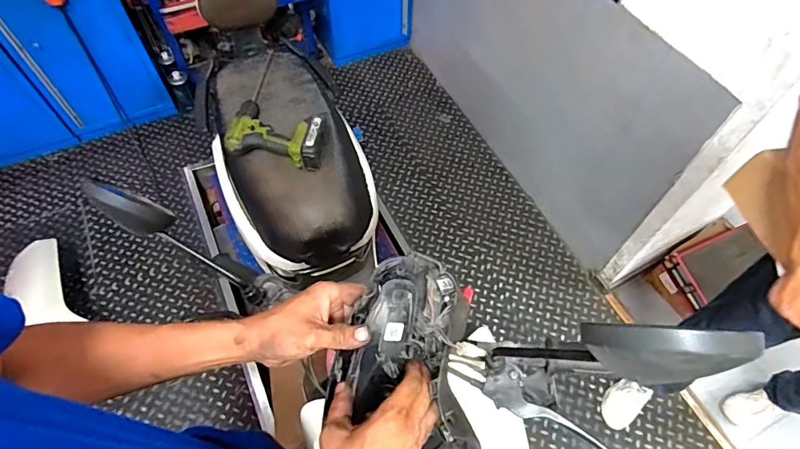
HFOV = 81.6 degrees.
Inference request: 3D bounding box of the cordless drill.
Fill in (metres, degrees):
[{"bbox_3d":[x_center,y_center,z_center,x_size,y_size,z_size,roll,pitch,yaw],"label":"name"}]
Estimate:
[{"bbox_3d":[-0.267,-0.281,1.097,0.215,0.072,0.312,9,58,4],"label":"cordless drill"}]

